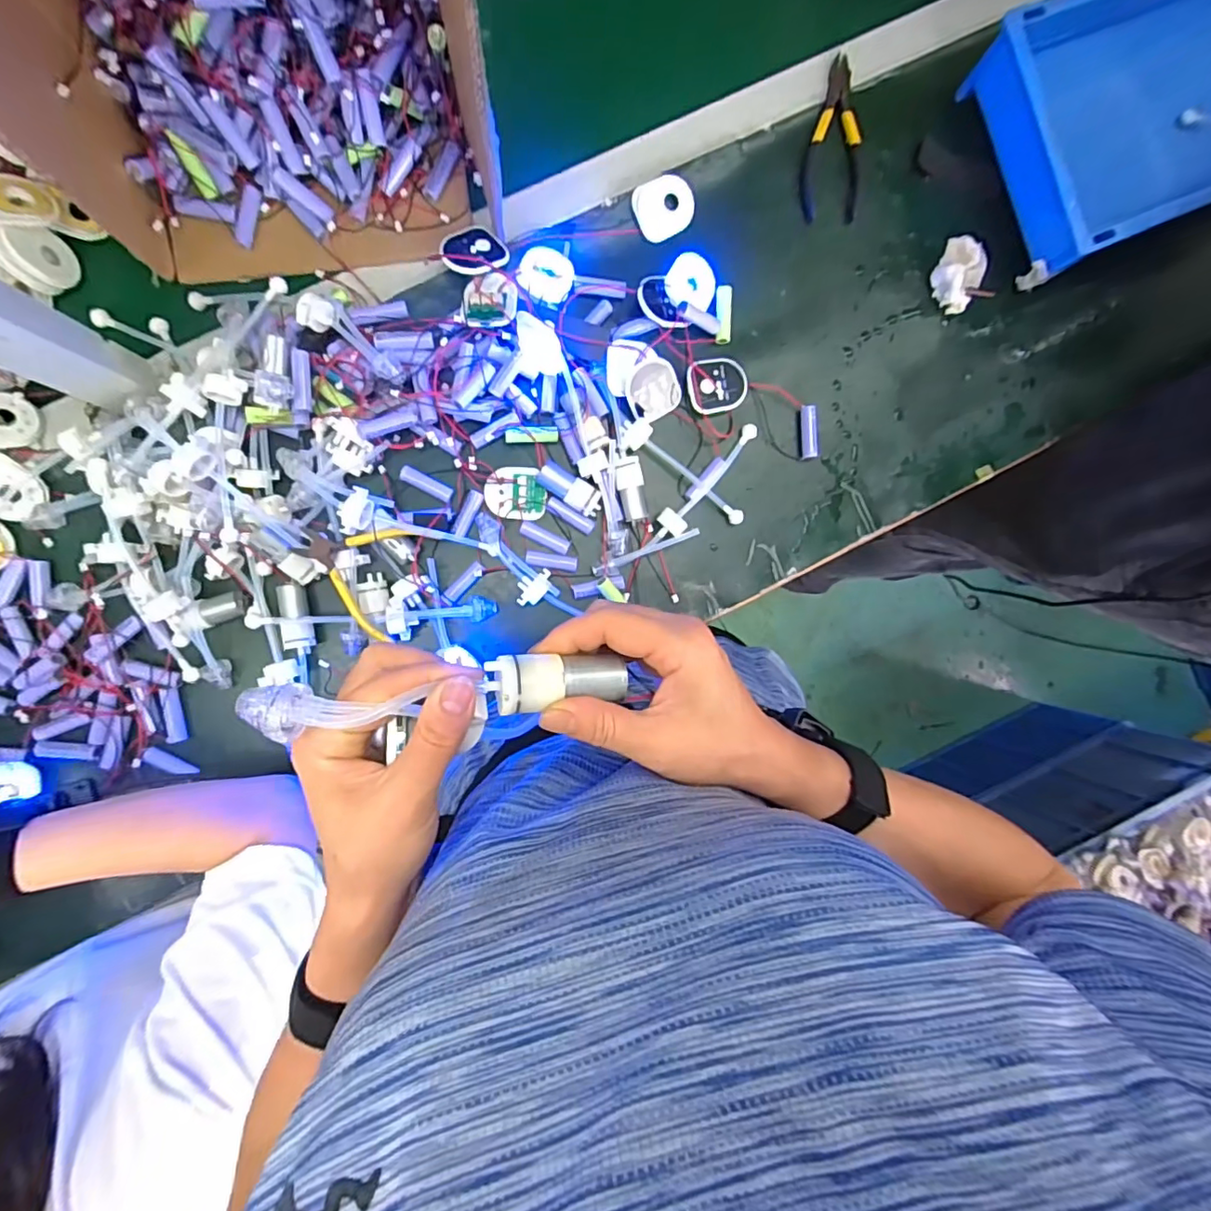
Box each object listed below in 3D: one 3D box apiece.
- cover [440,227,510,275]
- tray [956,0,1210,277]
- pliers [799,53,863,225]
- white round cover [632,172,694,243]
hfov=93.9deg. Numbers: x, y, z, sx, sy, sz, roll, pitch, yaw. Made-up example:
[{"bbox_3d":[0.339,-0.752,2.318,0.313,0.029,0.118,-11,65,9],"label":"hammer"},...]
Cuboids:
[{"bbox_3d":[-0.120,-0.322,0.514,0.058,0.008,0.046,-35,85,-20],"label":"cover"},{"bbox_3d":[0.529,-0.484,0.550,0.307,0.084,0.220,-25,95,-3],"label":"tray"},{"bbox_3d":[0.227,-0.464,0.563,0.058,0.012,0.152,2,93,-5],"label":"pliers"},{"bbox_3d":[0.058,-0.384,0.543,0.062,0.011,0.052,-31,95,-3],"label":"white round cover"}]

